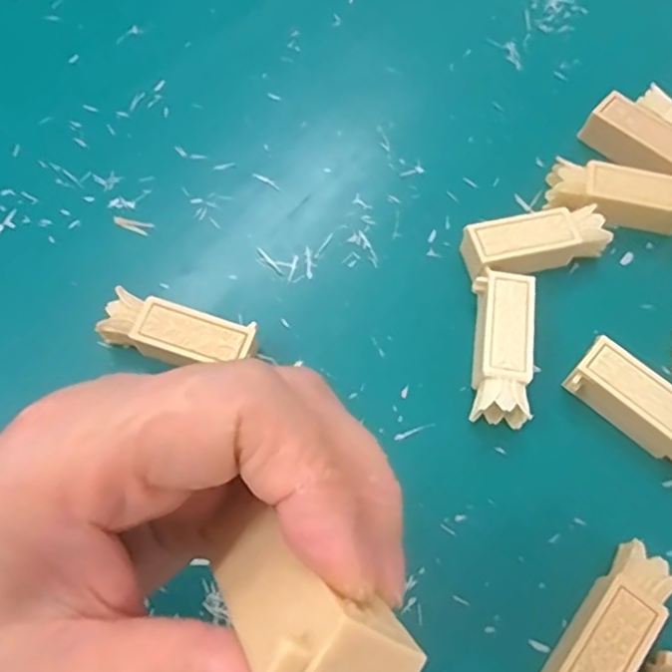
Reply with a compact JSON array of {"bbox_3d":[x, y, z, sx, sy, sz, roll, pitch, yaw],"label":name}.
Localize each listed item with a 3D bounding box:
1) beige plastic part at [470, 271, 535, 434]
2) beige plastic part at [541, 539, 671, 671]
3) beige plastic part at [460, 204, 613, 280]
[{"bbox_3d":[0.068,0.005,0.263,0.024,0.020,0.060,6,65,2],"label":"beige plastic part"},{"bbox_3d":[0.093,0.103,0.220,0.024,0.020,0.061,35,70,15],"label":"beige plastic part"},{"bbox_3d":[0.088,-0.039,0.284,0.063,0.019,0.024,-11,66,-6],"label":"beige plastic part"}]

